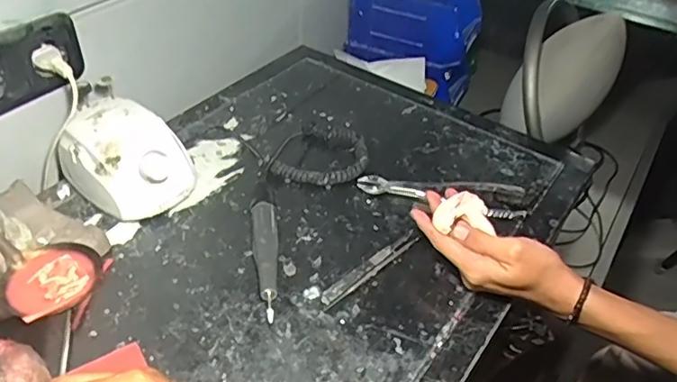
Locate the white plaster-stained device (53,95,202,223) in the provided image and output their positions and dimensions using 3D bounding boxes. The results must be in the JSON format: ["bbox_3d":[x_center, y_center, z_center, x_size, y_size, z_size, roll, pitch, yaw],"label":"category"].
[{"bbox_3d":[-0.235,-0.038,0.631,0.141,0.081,0.110,32,49,26],"label":"white plaster-stained device"}]

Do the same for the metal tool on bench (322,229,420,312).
[{"bbox_3d":[0.033,0.078,0.581,0.134,0.009,0.019,-30,53,-33],"label":"metal tool on bench"}]

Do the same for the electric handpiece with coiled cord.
[{"bbox_3d":[-0.052,0.008,0.636,0.107,0.029,0.297,19,44,15],"label":"electric handpiece with coiled cord"}]

